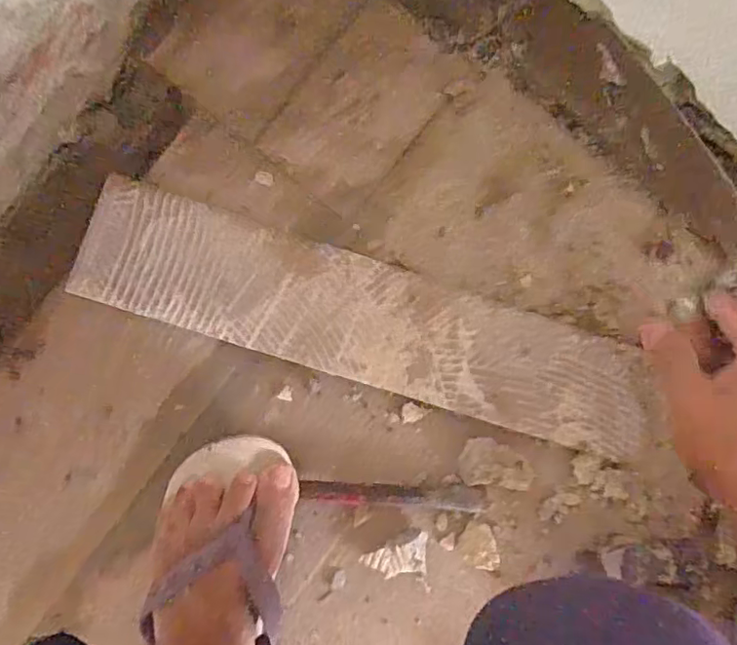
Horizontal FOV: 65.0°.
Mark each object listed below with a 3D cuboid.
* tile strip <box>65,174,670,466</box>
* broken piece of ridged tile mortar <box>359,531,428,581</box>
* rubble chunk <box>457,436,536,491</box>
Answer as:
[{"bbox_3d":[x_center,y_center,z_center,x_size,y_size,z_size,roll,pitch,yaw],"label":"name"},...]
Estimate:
[{"bbox_3d":[0.016,0.004,0.464,0.480,0.008,0.096,18,81,-4],"label":"tile strip"},{"bbox_3d":[0.022,0.191,0.473,0.053,0.015,0.035,-3,91,-6],"label":"broken piece of ridged tile mortar"},{"bbox_3d":[0.106,0.114,0.470,0.056,0.035,0.036,2,91,-6],"label":"rubble chunk"}]

